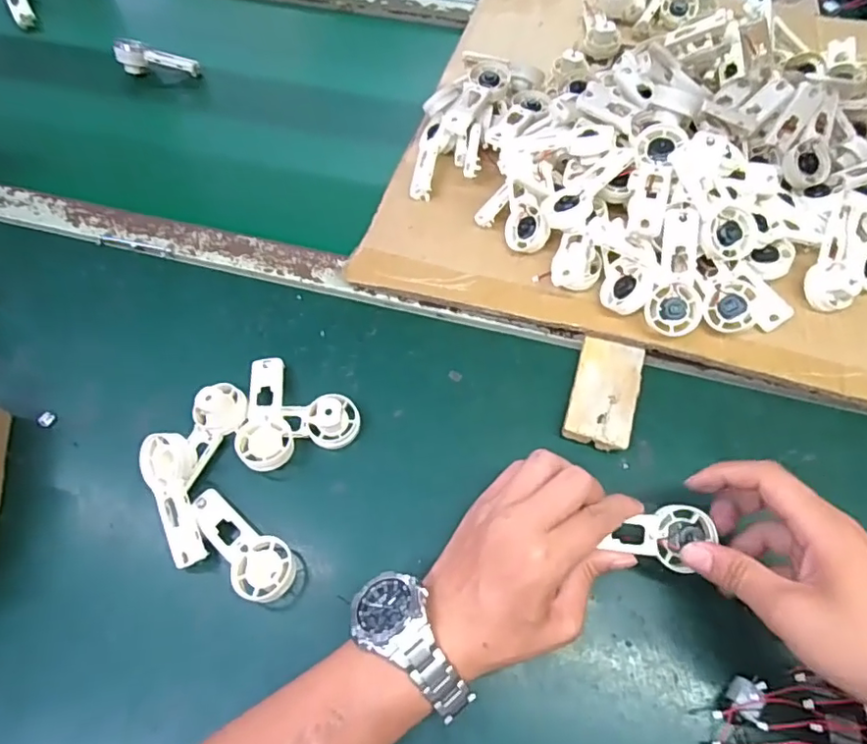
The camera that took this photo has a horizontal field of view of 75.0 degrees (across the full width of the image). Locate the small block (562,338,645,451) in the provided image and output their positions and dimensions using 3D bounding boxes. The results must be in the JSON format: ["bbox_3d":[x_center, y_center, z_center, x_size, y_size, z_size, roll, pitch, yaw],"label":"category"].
[{"bbox_3d":[0.134,0.016,0.442,0.048,0.016,0.090,17,62,9],"label":"small block"}]

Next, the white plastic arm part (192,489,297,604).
[{"bbox_3d":[-0.131,0.119,0.390,0.093,0.027,0.038,37,67,19],"label":"white plastic arm part"}]

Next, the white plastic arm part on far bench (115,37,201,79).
[{"bbox_3d":[-0.327,-0.371,0.672,0.089,0.040,0.025,3,61,2],"label":"white plastic arm part on far bench"}]

